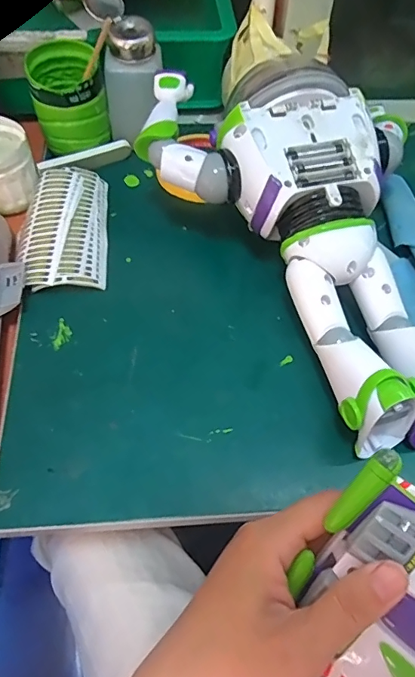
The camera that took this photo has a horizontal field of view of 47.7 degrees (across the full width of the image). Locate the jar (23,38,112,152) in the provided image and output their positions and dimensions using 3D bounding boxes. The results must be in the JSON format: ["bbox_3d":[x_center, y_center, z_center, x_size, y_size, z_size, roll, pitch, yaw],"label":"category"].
[{"bbox_3d":[-0.127,-0.220,0.429,0.063,0.072,0.072,-17,60,-13],"label":"jar"}]

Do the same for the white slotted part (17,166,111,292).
[{"bbox_3d":[-0.125,-0.095,0.399,0.075,0.024,0.125,-4,58,-5],"label":"white slotted part"}]

